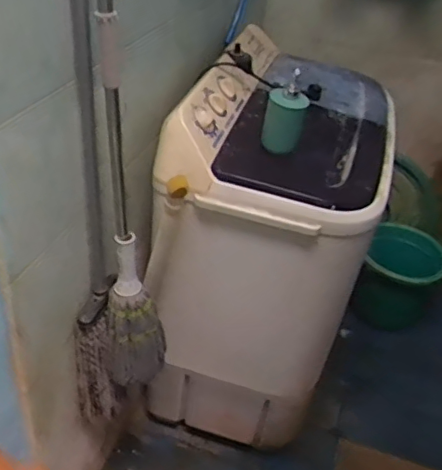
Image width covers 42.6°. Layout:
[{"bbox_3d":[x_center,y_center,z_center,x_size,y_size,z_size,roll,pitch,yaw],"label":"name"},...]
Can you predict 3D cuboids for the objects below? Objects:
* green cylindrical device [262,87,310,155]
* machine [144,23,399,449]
[{"bbox_3d":[0.129,-0.224,1.153,0.083,0.127,0.067,8,36,2],"label":"green cylindrical device"},{"bbox_3d":[0.139,0.039,1.535,0.444,0.911,0.646,14,37,11],"label":"machine"}]

